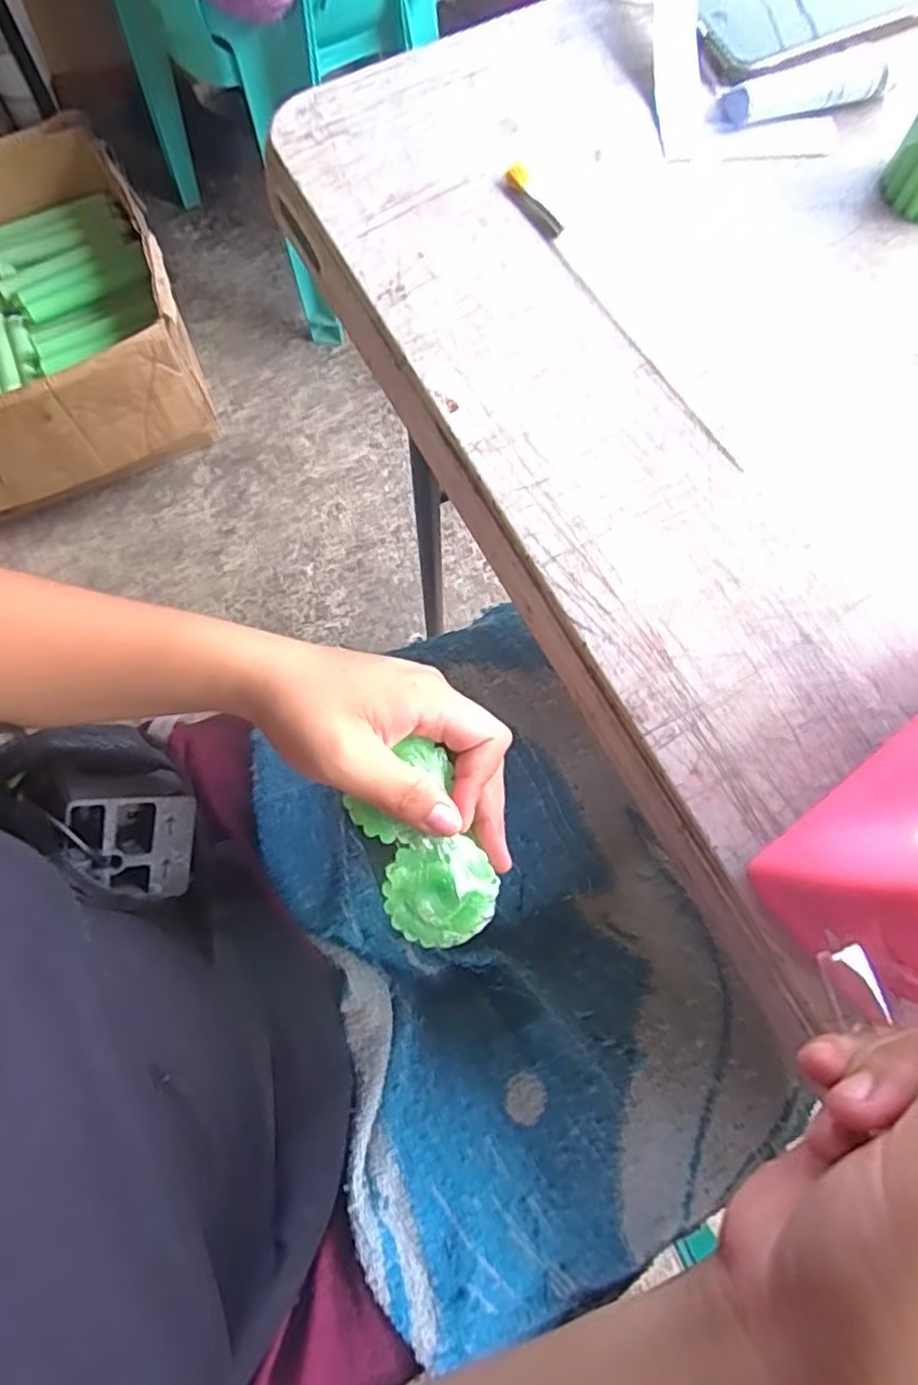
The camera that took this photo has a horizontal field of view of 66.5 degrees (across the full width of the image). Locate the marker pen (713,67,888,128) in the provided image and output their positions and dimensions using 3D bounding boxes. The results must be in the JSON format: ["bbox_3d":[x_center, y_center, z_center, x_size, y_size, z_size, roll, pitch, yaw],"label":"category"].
[{"bbox_3d":[0.188,-0.330,0.387,0.093,0.015,0.021,-9,75,-3],"label":"marker pen"}]

